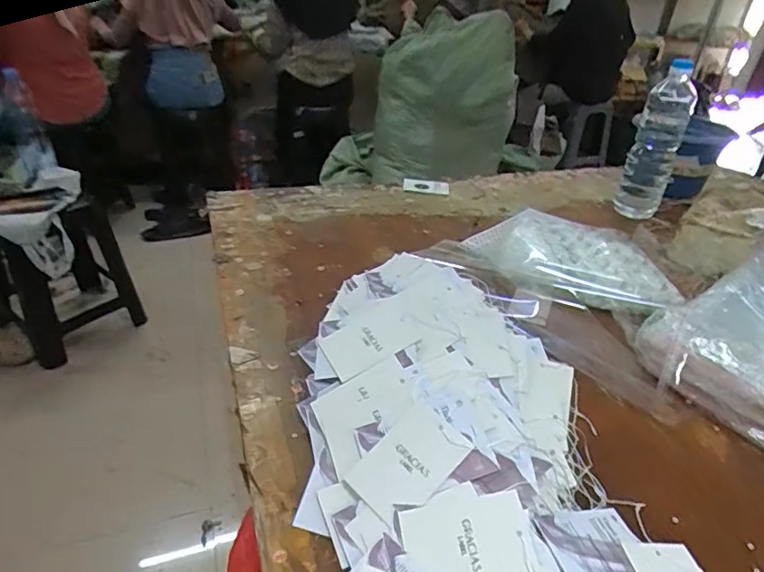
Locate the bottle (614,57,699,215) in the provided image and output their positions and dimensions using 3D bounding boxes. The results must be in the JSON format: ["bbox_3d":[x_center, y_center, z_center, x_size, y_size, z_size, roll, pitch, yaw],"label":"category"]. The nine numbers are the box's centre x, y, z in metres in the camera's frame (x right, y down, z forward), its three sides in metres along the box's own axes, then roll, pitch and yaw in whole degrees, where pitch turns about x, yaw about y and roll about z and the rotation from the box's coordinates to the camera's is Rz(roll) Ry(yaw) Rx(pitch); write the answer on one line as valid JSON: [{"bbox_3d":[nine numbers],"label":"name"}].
[{"bbox_3d":[0.489,-0.247,0.937,0.072,0.261,0.083,12,33,15],"label":"bottle"}]

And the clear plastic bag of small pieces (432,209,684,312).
[{"bbox_3d":[0.266,-0.043,0.775,0.324,0.049,0.211,25,38,32],"label":"clear plastic bag of small pieces"}]

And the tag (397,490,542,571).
[{"bbox_3d":[0.062,0.184,0.372,0.089,0.004,0.060,-10,50,-2],"label":"tag"}]

